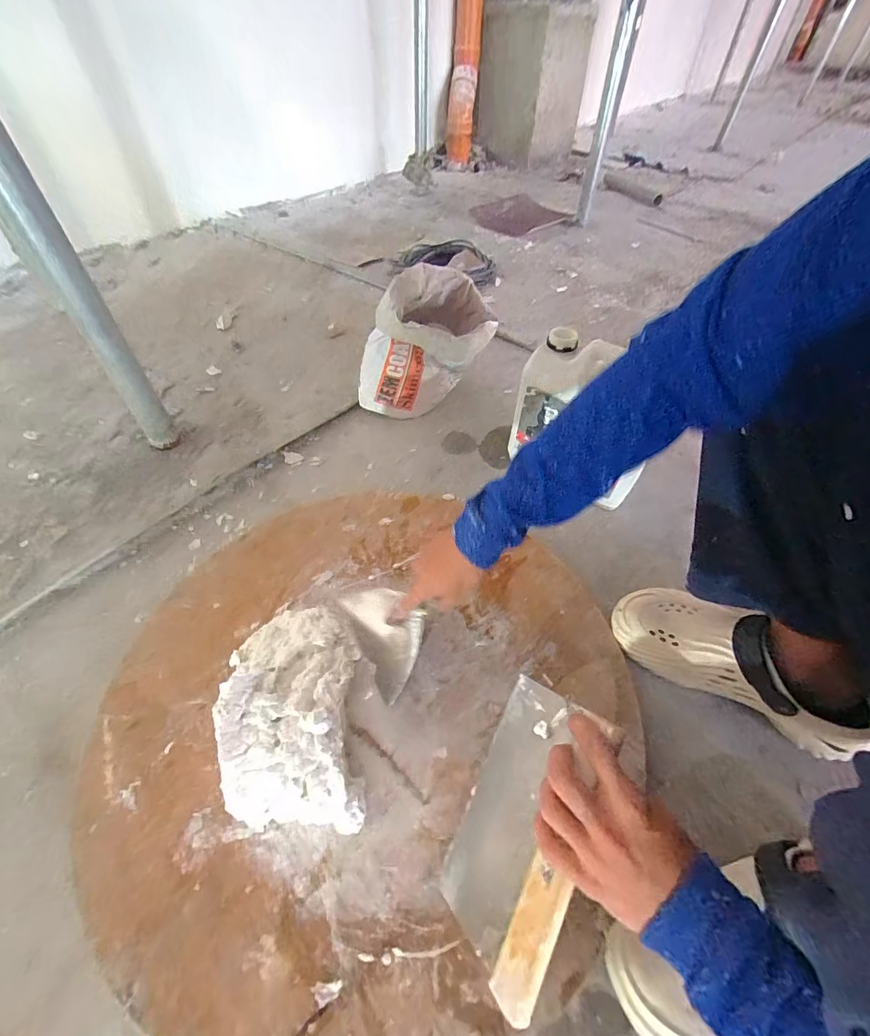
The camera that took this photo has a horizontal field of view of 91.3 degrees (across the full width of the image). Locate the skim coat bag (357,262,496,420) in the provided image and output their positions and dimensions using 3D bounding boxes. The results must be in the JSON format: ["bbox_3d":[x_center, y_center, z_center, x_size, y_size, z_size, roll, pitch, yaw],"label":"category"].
[{"bbox_3d":[0.001,-0.336,0.829,0.191,0.222,0.287,17,53,13],"label":"skim coat bag"}]

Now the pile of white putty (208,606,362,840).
[{"bbox_3d":[-0.149,0.194,0.449,0.128,0.069,0.220,-7,51,-6],"label":"pile of white putty"}]

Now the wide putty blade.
[{"bbox_3d":[0.069,0.242,0.346,0.010,0.120,0.197,28,79,-23],"label":"wide putty blade"}]

